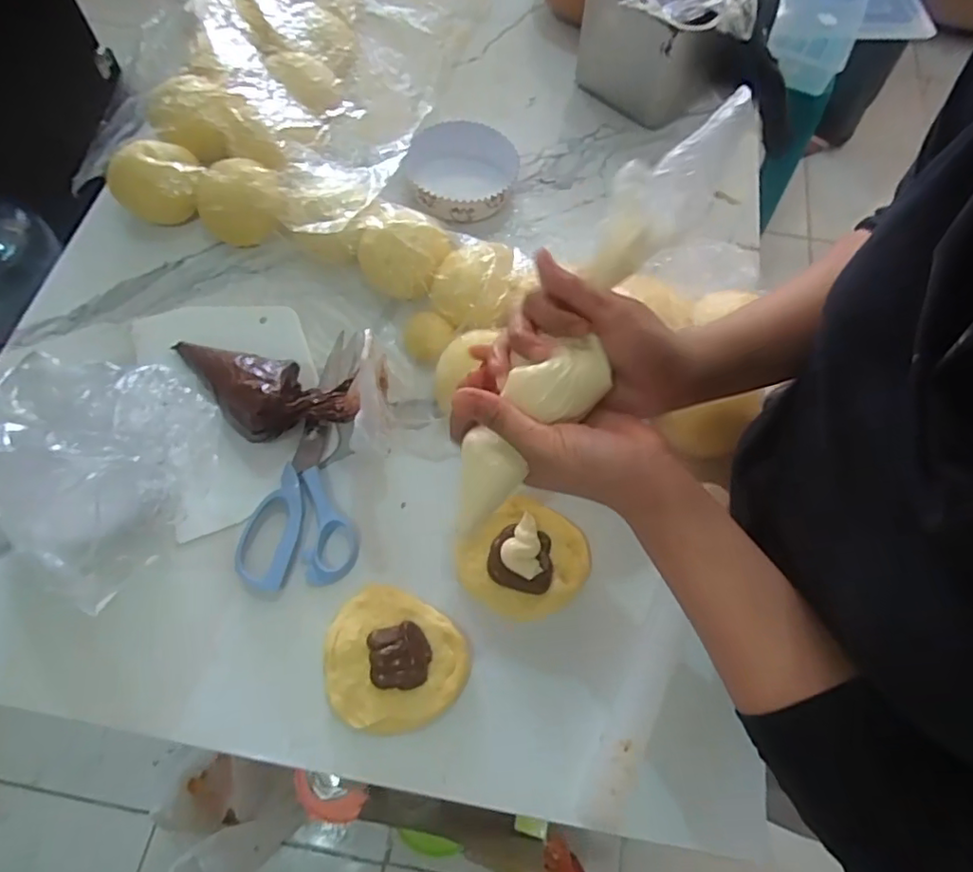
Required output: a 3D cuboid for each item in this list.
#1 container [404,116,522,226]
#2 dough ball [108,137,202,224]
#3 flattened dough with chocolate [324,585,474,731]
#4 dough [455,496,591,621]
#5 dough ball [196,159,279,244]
[{"bbox_3d":[-0.021,-0.244,0.542,0.097,0.035,0.101,1,66,-2],"label":"container"},{"bbox_3d":[-0.278,-0.213,0.504,0.071,0.051,0.068,-33,72,-16],"label":"dough ball"},{"bbox_3d":[-0.060,0.144,0.376,0.090,0.015,0.082,1,66,-2],"label":"flattened dough with chocolate"},{"bbox_3d":[0.026,0.084,0.403,0.085,0.027,0.075,-33,71,-16],"label":"dough"},{"bbox_3d":[-0.207,-0.194,0.496,0.065,0.046,0.062,1,66,-2],"label":"dough ball"}]

